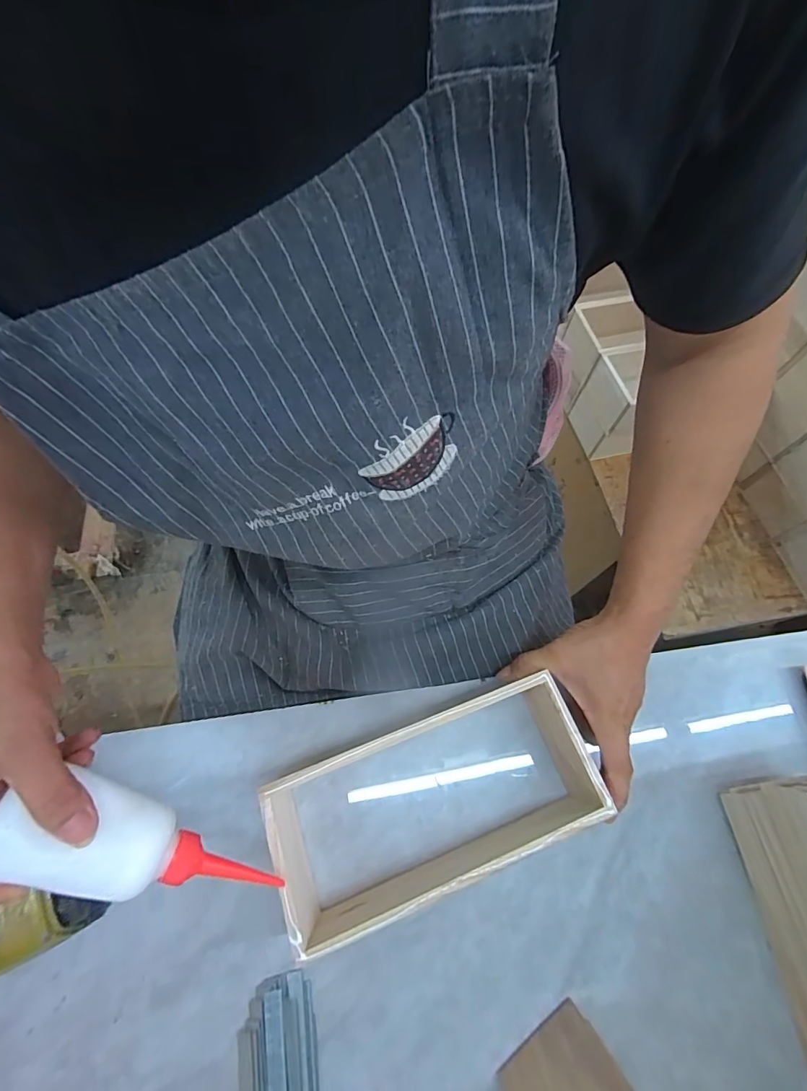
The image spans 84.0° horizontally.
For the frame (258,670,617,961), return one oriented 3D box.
[{"bbox_3d":[0.026,0.209,0.368,0.250,0.075,0.119,-20,69,-9],"label":"frame"}]

